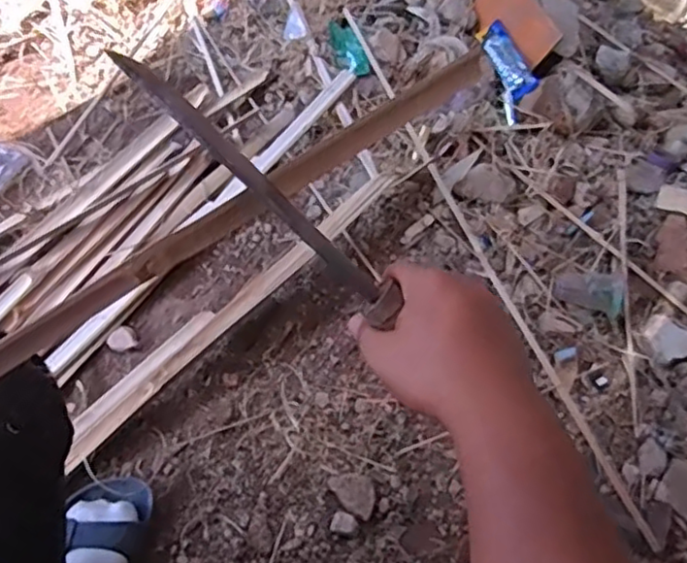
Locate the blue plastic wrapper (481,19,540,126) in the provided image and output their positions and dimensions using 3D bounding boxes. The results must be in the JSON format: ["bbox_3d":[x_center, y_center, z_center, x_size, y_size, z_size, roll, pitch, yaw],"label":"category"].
[{"bbox_3d":[0.275,-0.354,1.087,0.053,0.031,0.202,-6,64,-7],"label":"blue plastic wrapper"}]

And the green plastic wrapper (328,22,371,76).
[{"bbox_3d":[0.006,-0.394,1.115,0.050,0.009,0.118,-15,65,-11],"label":"green plastic wrapper"}]

